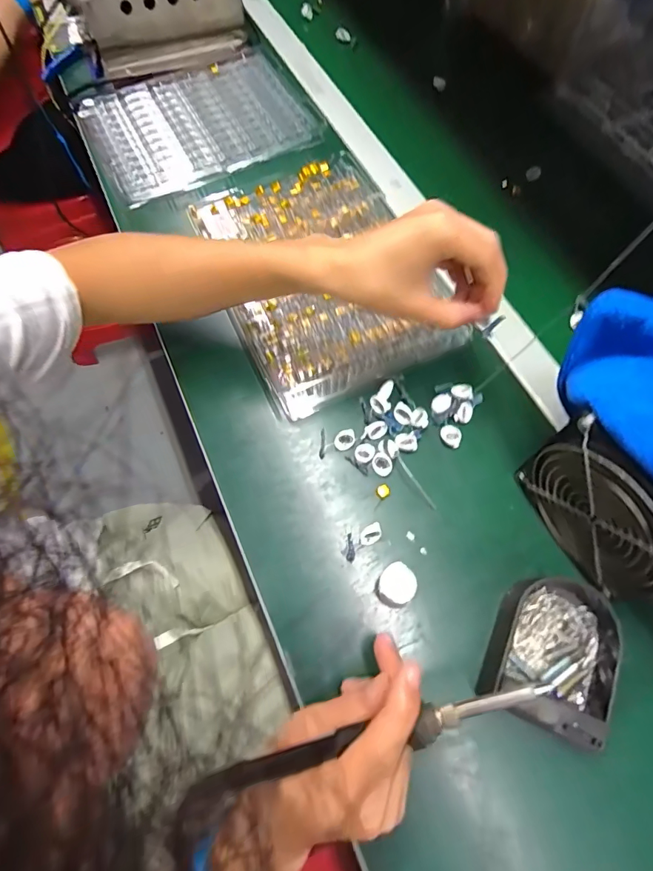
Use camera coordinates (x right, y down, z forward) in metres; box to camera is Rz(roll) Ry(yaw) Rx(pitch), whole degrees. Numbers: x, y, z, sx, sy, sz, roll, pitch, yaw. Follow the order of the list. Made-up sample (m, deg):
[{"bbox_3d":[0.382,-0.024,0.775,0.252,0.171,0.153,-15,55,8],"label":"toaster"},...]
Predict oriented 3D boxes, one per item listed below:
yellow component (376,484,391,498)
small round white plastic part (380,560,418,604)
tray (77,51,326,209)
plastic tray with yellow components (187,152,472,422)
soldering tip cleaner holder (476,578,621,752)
[{"bbox_3d":[0.049,0.048,0.378,0.012,0.004,0.011,0,67,1],"label":"yellow component"},{"bbox_3d":[0.054,0.114,0.340,0.026,0.026,0.027,0,67,1],"label":"small round white plastic part"},{"bbox_3d":[-0.162,-0.404,0.569,0.267,0.023,0.201,-21,69,-8],"label":"tray"},{"bbox_3d":[-0.003,-0.168,0.458,0.203,0.025,0.273,-21,69,-8],"label":"plastic tray with yellow components"},{"bbox_3d":[0.167,0.153,0.315,0.087,0.039,0.106,31,71,13],"label":"soldering tip cleaner holder"}]

